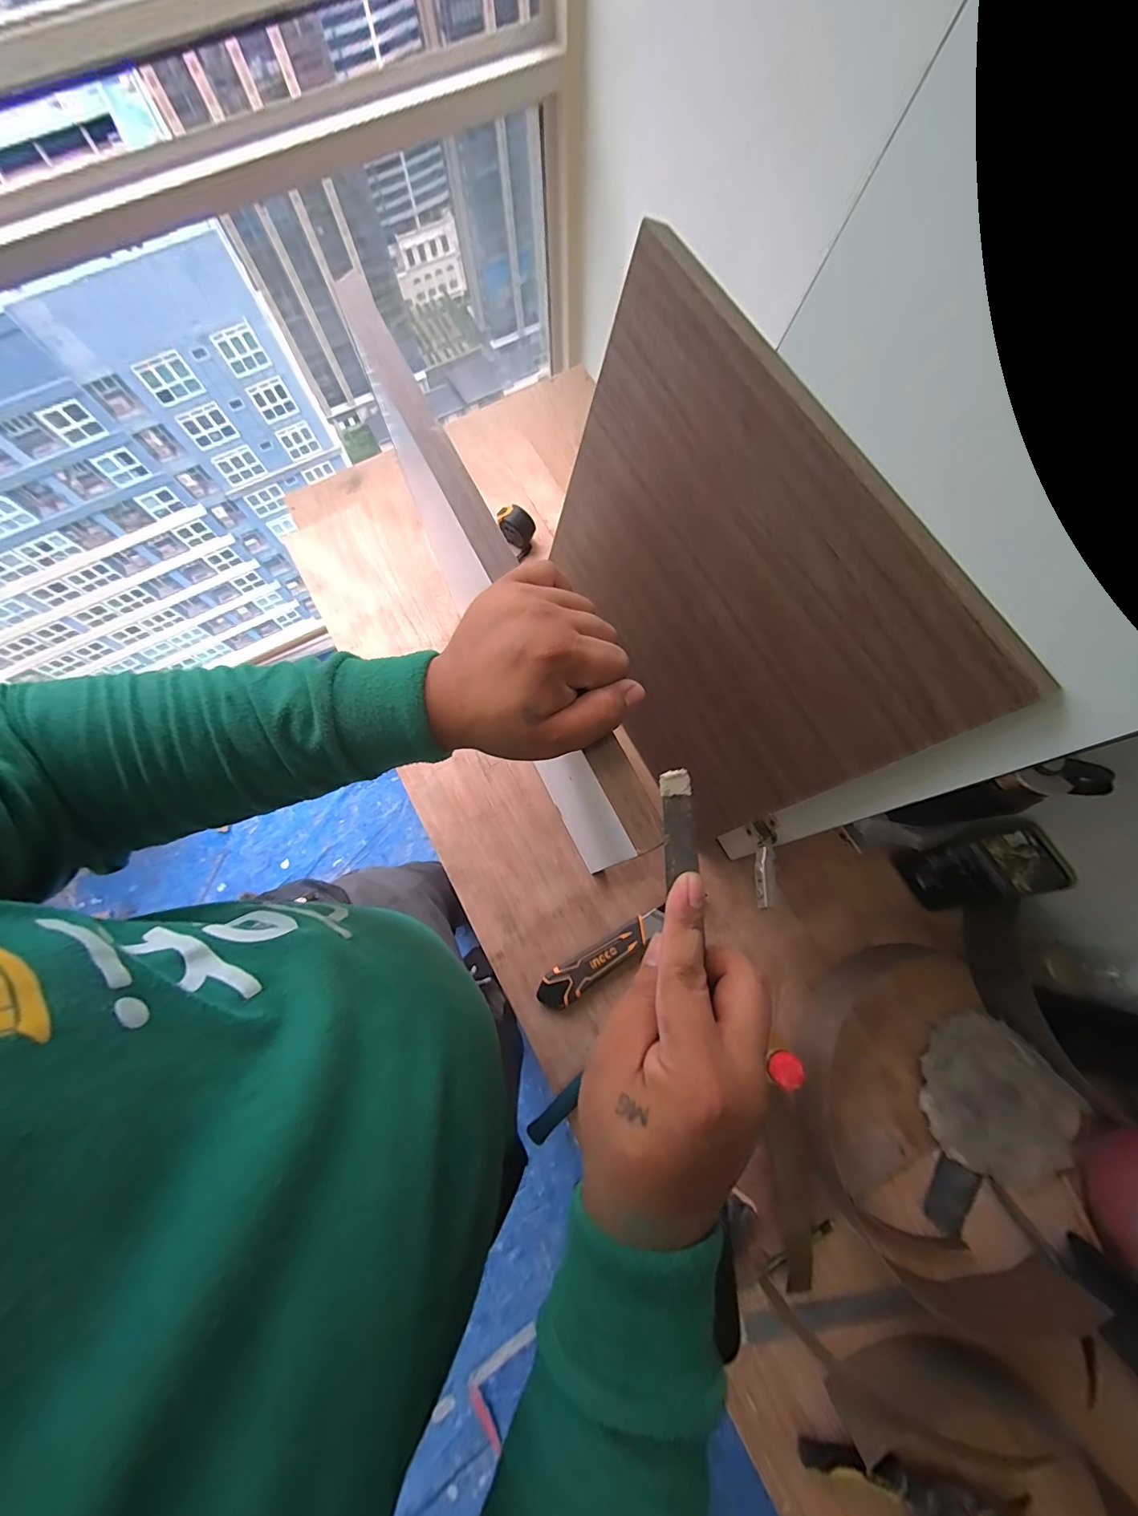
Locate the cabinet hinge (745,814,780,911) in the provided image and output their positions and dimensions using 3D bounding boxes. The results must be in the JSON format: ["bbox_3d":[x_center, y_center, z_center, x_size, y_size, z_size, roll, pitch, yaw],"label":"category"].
[{"bbox_3d":[0.230,0.123,0.566,0.024,0.048,0.102,3,76,2],"label":"cabinet hinge"}]

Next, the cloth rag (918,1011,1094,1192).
[{"bbox_3d":[0.533,0.436,0.596,0.158,0.028,0.186,-44,82,1],"label":"cloth rag"}]

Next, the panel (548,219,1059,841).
[{"bbox_3d":[0.129,-0.163,0.508,0.022,0.392,0.452,-24,78,-22],"label":"panel"}]

